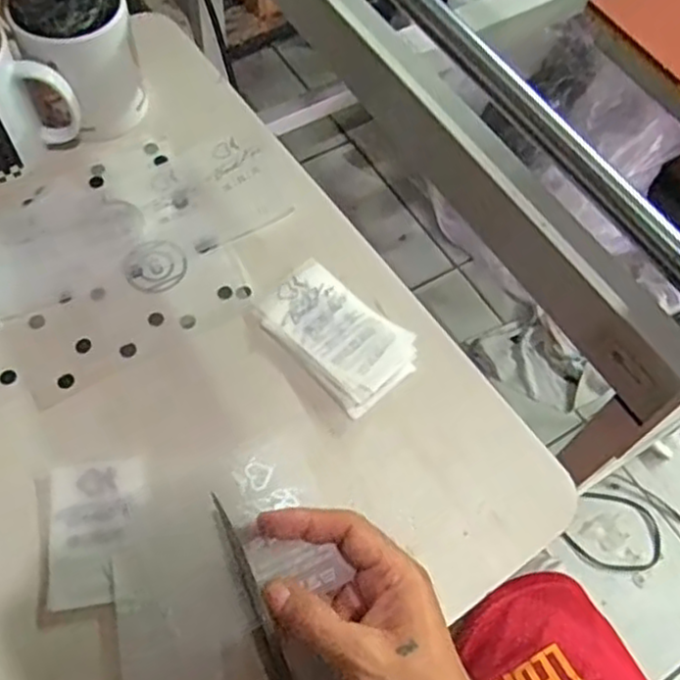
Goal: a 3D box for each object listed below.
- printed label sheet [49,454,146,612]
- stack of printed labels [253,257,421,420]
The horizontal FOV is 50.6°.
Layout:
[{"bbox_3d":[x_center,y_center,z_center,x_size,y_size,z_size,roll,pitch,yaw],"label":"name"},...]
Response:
[{"bbox_3d":[-0.145,0.113,0.430,0.055,0.004,0.084,-8,63,-8],"label":"printed label sheet"},{"bbox_3d":[-0.004,-0.007,0.492,0.065,0.013,0.111,-39,71,-22],"label":"stack of printed labels"}]

